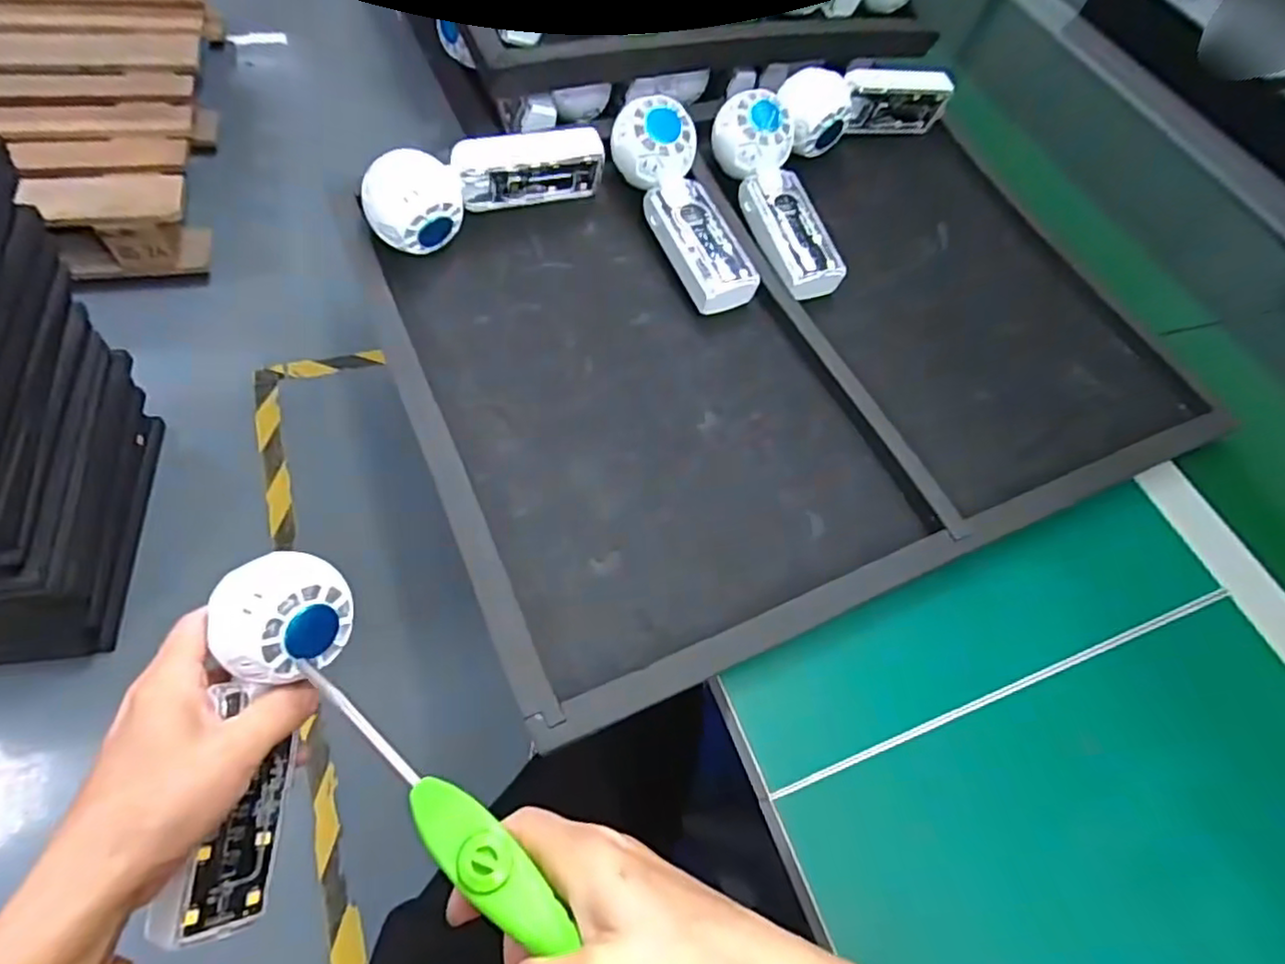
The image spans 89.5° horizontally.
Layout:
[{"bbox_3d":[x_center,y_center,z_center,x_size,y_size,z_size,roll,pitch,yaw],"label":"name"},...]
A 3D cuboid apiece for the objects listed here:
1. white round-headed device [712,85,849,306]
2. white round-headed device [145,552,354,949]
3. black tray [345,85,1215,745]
[{"bbox_3d":[0.110,-0.221,0.507,0.059,0.037,0.169,-19,82,-13],"label":"white round-headed device"},{"bbox_3d":[-0.185,0.121,0.307,0.053,0.050,0.170,7,85,4],"label":"white round-headed device"},{"bbox_3d":[0.129,-0.107,0.475,0.565,0.018,0.361,-19,65,-18],"label":"black tray"}]

